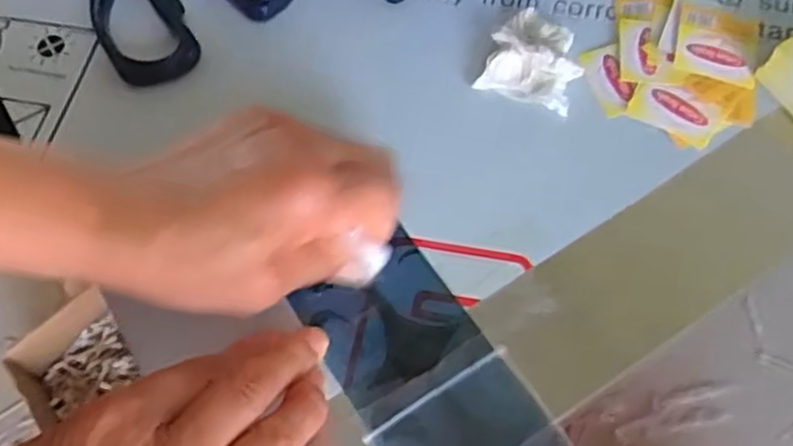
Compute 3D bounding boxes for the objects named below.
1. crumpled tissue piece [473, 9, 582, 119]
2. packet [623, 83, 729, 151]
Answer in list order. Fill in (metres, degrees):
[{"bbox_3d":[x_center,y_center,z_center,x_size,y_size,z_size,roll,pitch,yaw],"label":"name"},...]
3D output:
[{"bbox_3d":[0.068,-0.081,0.365,0.044,0.014,0.048,19,66,12],"label":"crumpled tissue piece"},{"bbox_3d":[0.131,-0.053,0.351,0.040,0.004,0.026,31,69,16],"label":"packet"}]

